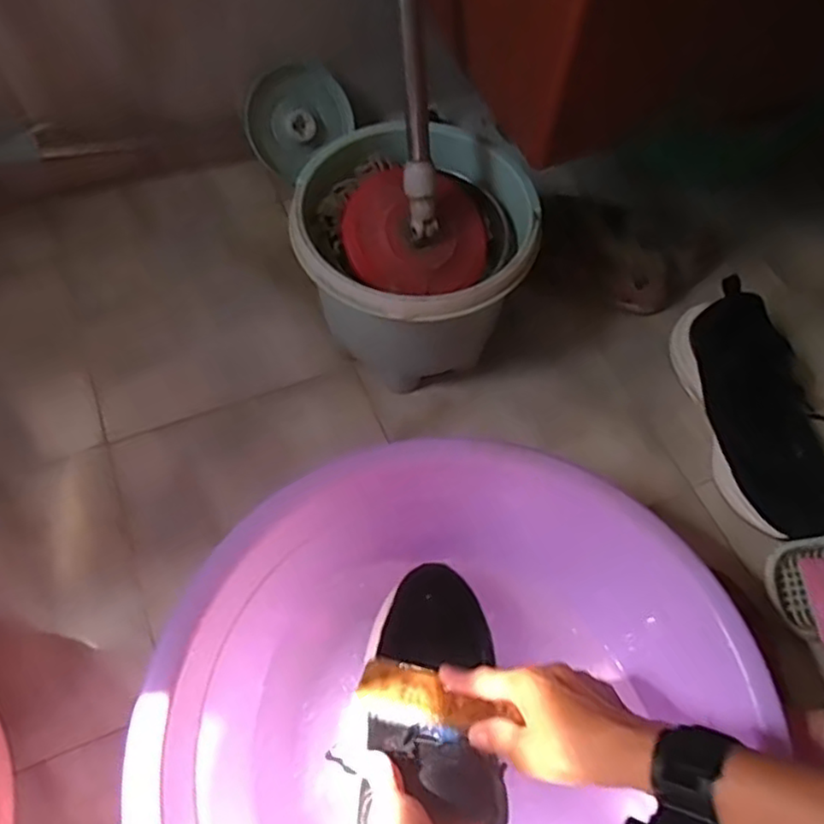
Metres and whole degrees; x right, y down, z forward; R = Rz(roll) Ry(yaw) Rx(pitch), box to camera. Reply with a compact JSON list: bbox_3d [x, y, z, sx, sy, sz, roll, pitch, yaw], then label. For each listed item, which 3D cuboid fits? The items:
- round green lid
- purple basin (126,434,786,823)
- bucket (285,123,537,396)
[{"bbox_3d":[-0.160,-0.408,0.920,0.147,0.124,0.021,-42,35,-3],"label":"round green lid"},{"bbox_3d":[0.028,0.252,0.546,0.427,0.192,0.415,1,62,-2],"label":"purple basin"},{"bbox_3d":[0.002,-0.148,0.741,0.236,0.219,0.217,1,62,-2],"label":"bucket"}]

